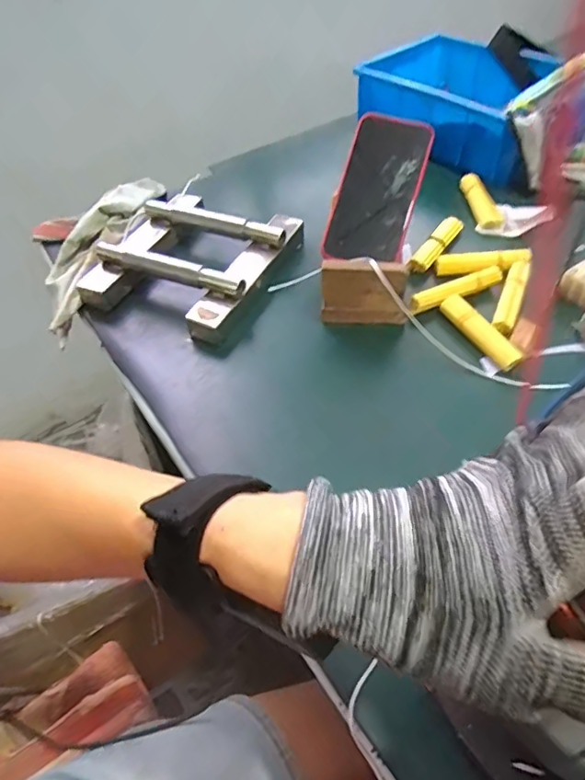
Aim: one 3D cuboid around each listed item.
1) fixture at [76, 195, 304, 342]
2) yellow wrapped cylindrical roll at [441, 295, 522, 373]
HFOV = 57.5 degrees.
[{"bbox_3d":[-0.114,-0.152,0.595,0.192,0.051,0.196,18,53,19],"label":"fixture"},{"bbox_3d":[0.180,-0.056,0.513,0.020,0.017,0.090,-36,74,-24],"label":"yellow wrapped cylindrical roll"}]

